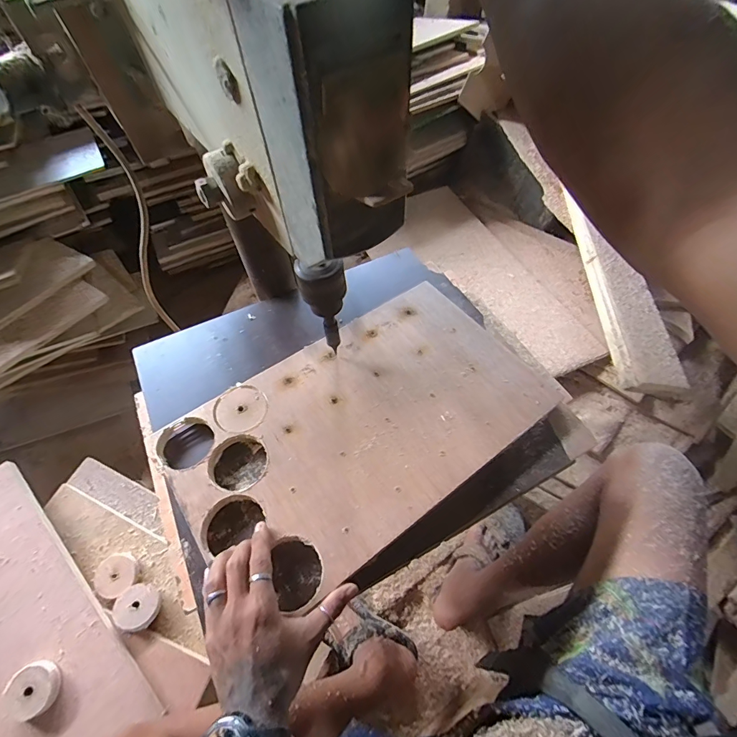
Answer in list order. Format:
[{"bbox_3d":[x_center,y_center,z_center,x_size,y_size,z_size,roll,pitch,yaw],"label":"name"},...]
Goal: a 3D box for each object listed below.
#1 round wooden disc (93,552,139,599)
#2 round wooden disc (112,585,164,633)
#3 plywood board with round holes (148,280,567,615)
[{"bbox_3d":[-0.405,0.332,0.622,0.058,0.011,0.064,-40,65,-23],"label":"round wooden disc"},{"bbox_3d":[-0.359,0.369,0.599,0.060,0.014,0.060,0,57,0],"label":"round wooden disc"},{"bbox_3d":[-0.003,0.058,0.484,0.448,0.012,0.264,-32,62,-19],"label":"plywood board with round holes"}]

